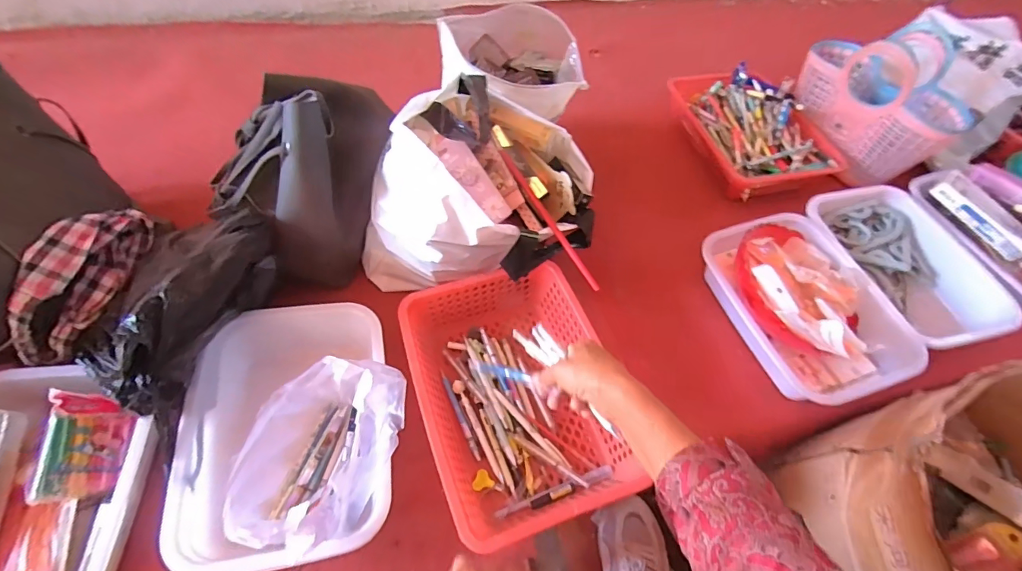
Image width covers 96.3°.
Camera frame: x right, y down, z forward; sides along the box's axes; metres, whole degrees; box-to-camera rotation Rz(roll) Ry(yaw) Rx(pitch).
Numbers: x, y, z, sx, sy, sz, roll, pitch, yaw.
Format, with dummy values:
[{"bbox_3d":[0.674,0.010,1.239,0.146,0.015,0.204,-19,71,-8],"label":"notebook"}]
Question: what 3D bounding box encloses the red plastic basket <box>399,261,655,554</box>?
[{"bbox_3d":[0.003,0.139,0.594,0.228,0.081,0.320,-14,58,-14],"label":"red plastic basket"}]

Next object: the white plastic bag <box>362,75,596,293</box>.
[{"bbox_3d":[-0.043,-0.118,0.642,0.311,0.241,0.203,18,56,8],"label":"white plastic bag"}]

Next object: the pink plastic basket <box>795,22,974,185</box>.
[{"bbox_3d":[0.677,-0.361,0.845,0.159,0.167,0.292,-10,57,-11],"label":"pink plastic basket"}]

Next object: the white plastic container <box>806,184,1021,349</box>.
[{"bbox_3d":[0.627,-0.026,0.754,0.210,0.087,0.291,-13,57,-13],"label":"white plastic container"}]

